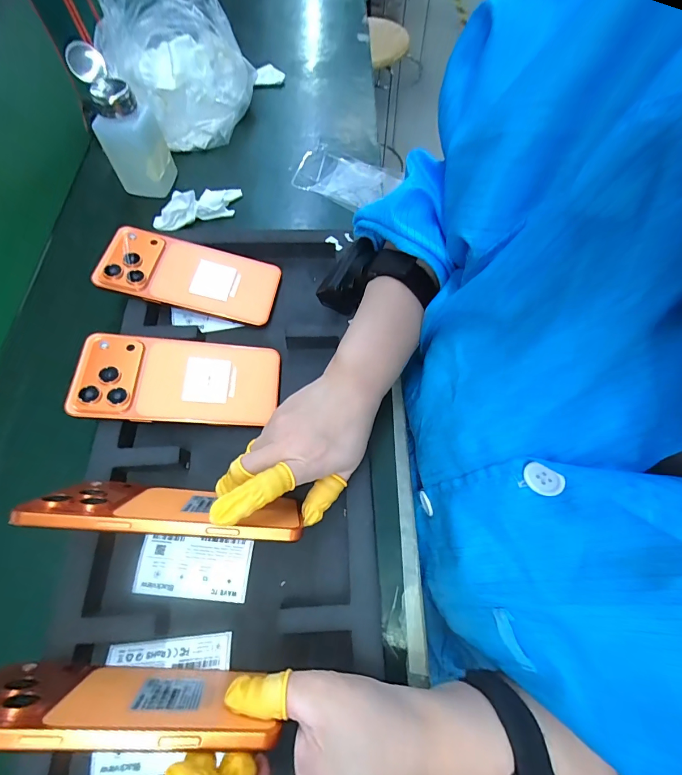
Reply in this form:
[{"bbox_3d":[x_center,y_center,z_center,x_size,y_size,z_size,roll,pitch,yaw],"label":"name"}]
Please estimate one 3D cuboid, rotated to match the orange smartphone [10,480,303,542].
[{"bbox_3d":[-0.106,0.081,0.243,0.154,0.075,0.012,9,86,-8],"label":"orange smartphone"}]

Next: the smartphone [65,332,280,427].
[{"bbox_3d":[-0.135,-0.007,0.310,0.158,0.007,0.075,3,65,-13],"label":"smartphone"}]

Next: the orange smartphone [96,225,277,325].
[{"bbox_3d":[-0.144,-0.111,0.353,0.159,0.009,0.074,12,66,-9],"label":"orange smartphone"}]

